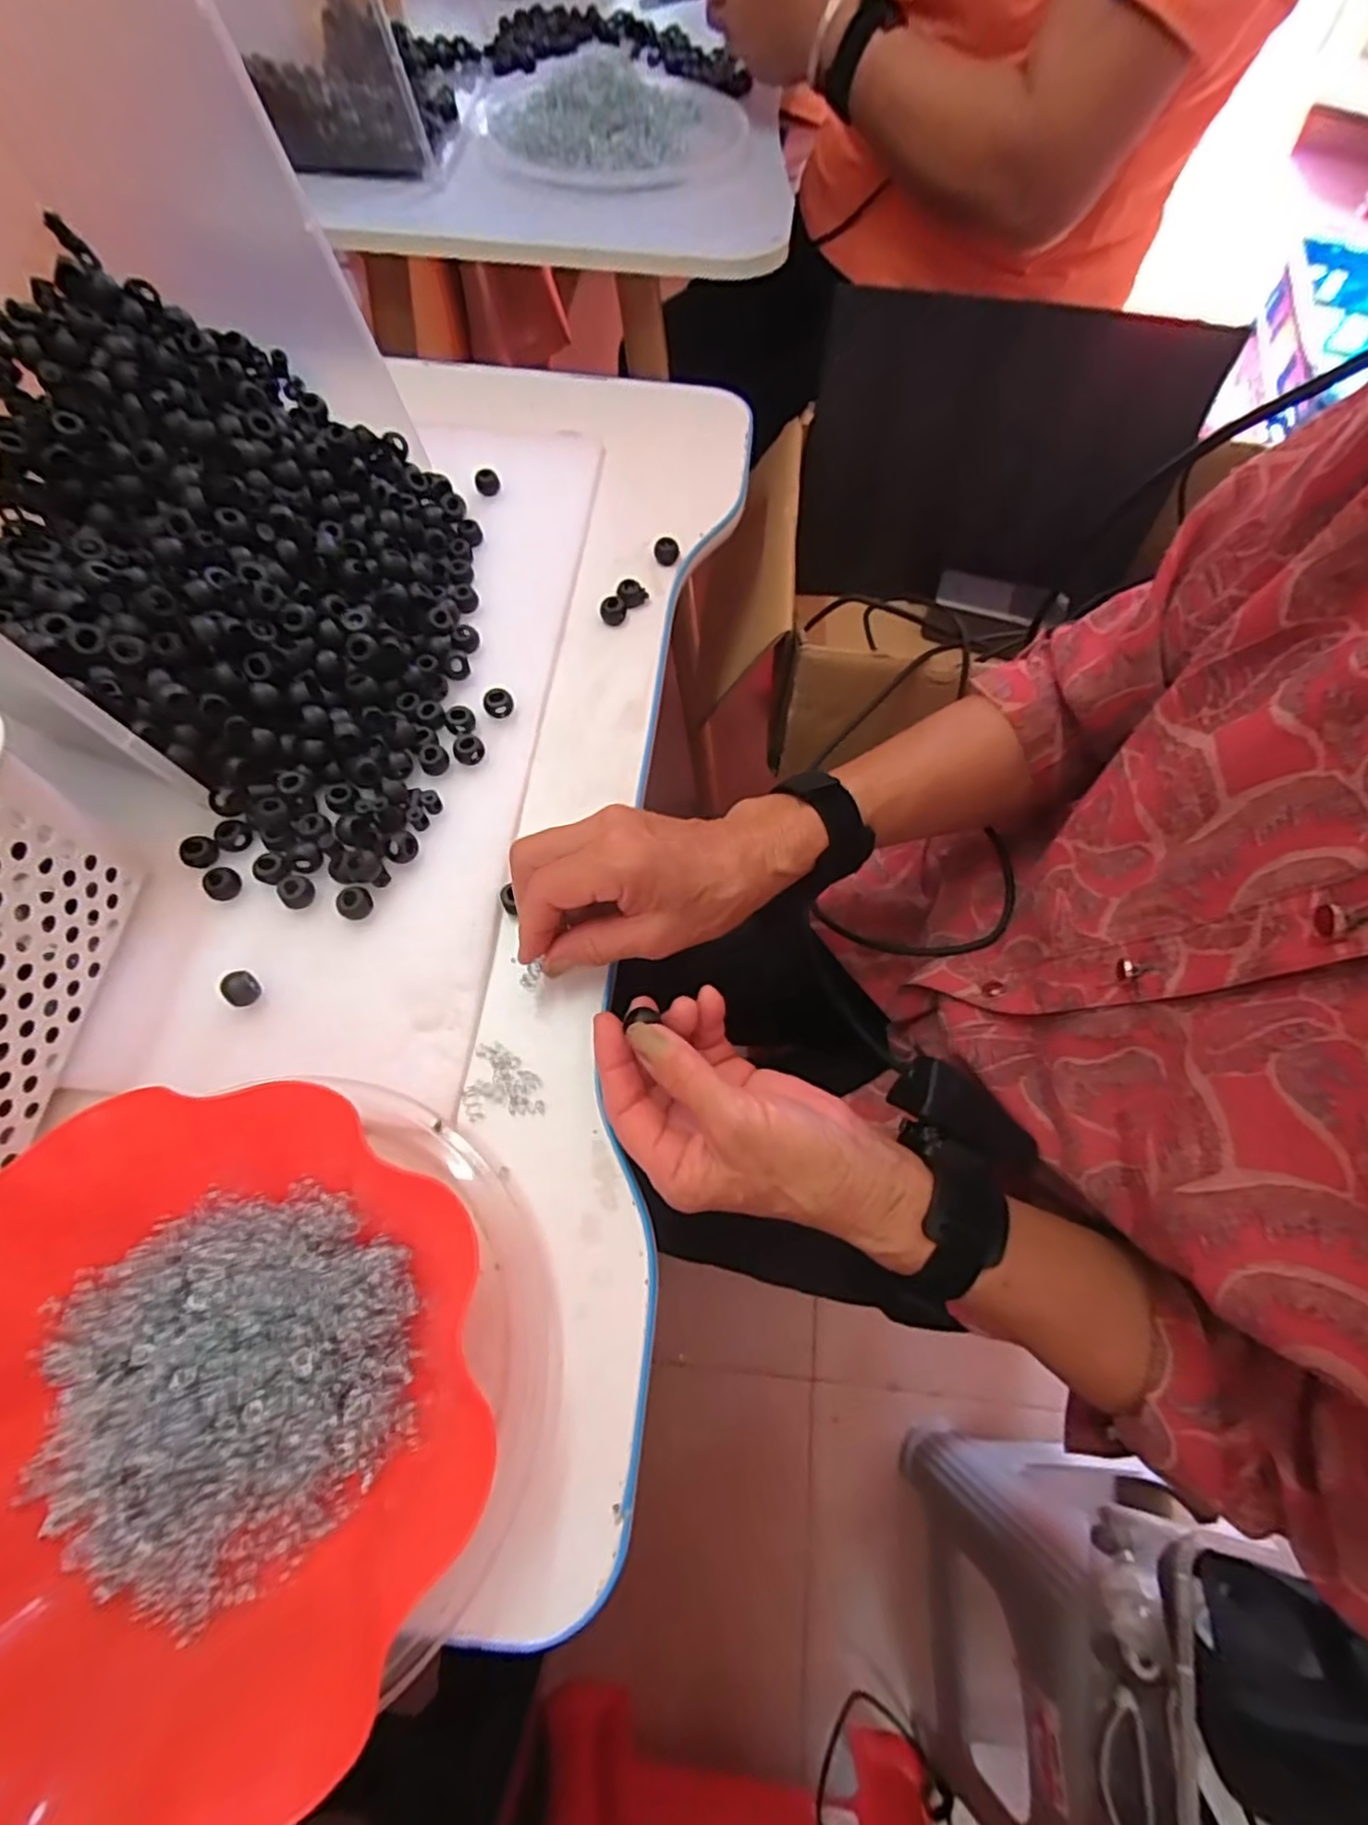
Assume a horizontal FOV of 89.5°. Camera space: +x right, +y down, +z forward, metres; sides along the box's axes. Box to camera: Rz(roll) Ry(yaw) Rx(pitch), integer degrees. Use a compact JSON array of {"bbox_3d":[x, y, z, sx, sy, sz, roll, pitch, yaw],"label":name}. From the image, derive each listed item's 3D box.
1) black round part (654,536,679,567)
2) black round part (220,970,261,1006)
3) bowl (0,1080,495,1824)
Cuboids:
[{"bbox_3d":[-0.012,-0.256,0.490,0.017,0.016,0.013,3,66,0],"label":"black round part"},{"bbox_3d":[-0.222,0.039,0.345,0.014,0.010,0.015,0,66,-1],"label":"black round part"},{"bbox_3d":[-0.185,0.184,0.256,0.215,0.059,0.212,0,66,-1],"label":"bowl"}]

